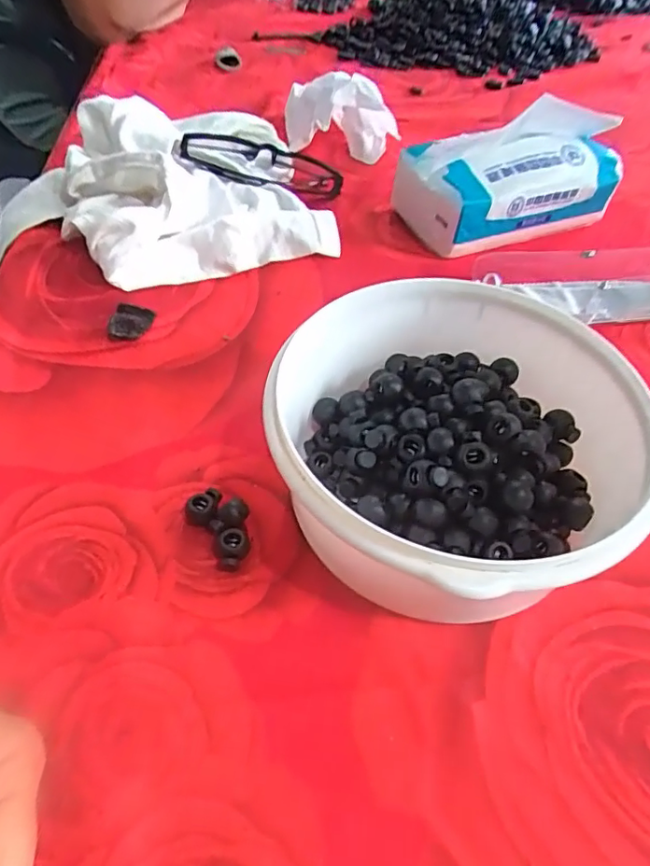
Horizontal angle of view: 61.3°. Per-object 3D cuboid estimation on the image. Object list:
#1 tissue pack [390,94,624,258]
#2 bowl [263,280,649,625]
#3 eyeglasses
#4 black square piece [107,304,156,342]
[{"bbox_3d":[0.146,-0.208,0.435,0.163,0.082,0.088,-18,54,-17],"label":"tissue pack"},{"bbox_3d":[0.056,0.008,0.257,0.159,0.075,0.160,2,51,-2],"label":"bowl"},{"bbox_3d":[-0.049,-0.217,0.448,0.131,0.033,0.034,3,49,-21],"label":"eyeglasses"},{"bbox_3d":[-0.124,-0.070,0.351,0.025,0.009,0.028,4,51,0],"label":"black square piece"}]

